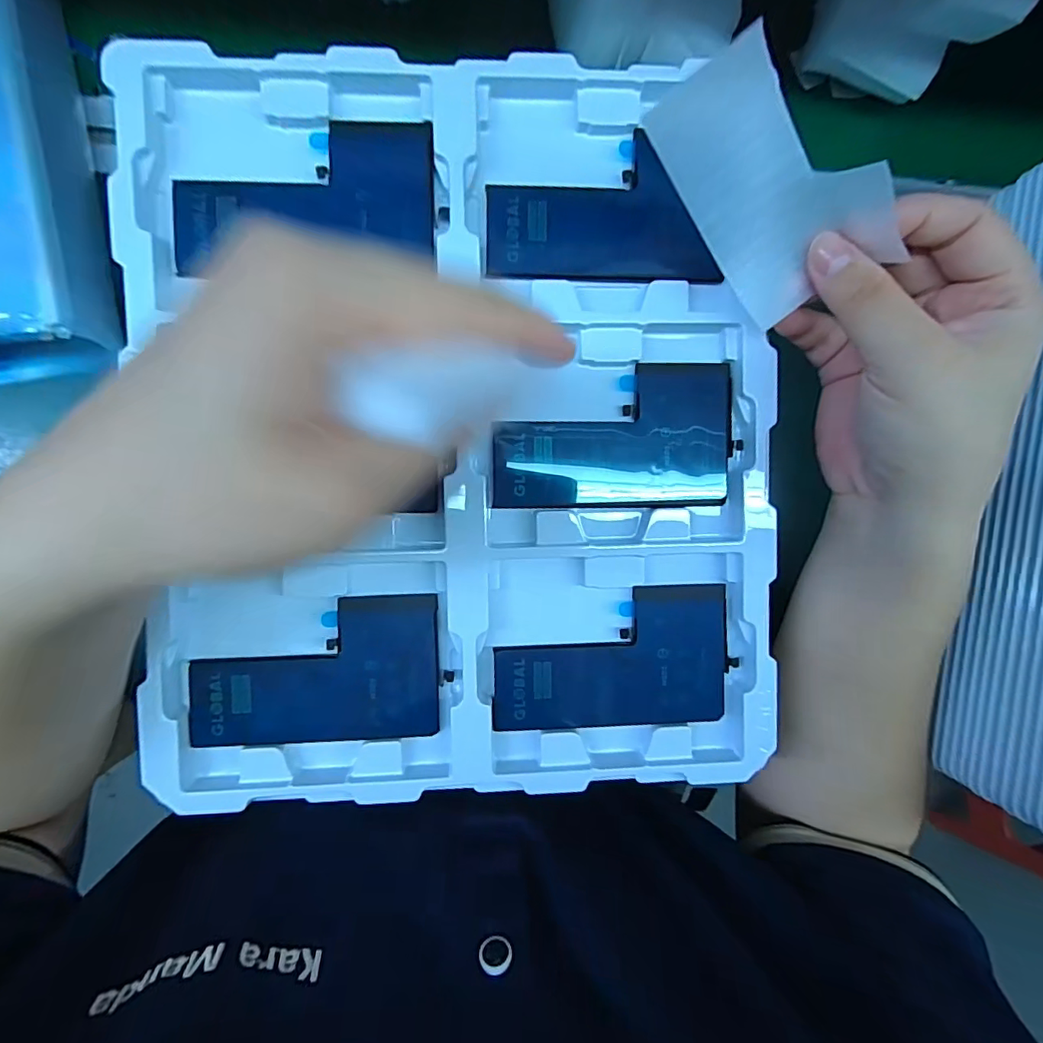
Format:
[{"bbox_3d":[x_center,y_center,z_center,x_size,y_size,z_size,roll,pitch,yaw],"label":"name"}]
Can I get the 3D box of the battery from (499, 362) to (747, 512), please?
[{"bbox_3d":[0.042,-0.039,0.240,0.109,0.005,0.064,-1,91,-4],"label":"battery"}]

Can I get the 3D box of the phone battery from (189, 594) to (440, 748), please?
[{"bbox_3d":[-0.092,0.067,0.235,0.107,0.004,0.064,-2,91,-4],"label":"phone battery"}]

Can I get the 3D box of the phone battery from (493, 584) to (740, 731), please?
[{"bbox_3d":[0.042,0.064,0.244,0.109,0.004,0.064,-1,91,-4],"label":"phone battery"}]

